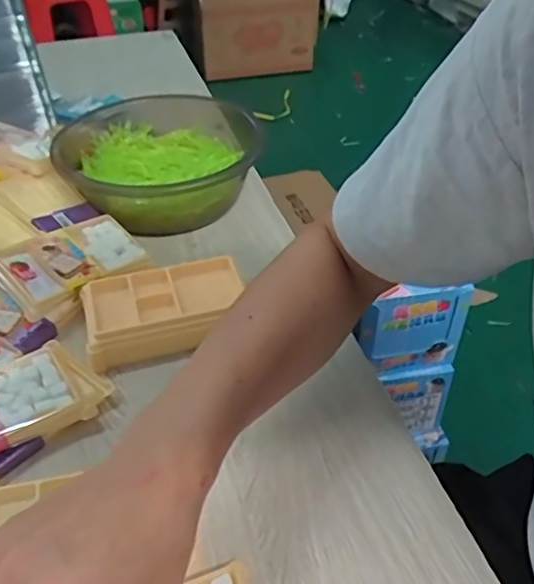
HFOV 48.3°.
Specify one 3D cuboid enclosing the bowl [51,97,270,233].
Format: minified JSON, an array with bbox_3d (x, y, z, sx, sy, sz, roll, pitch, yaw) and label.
[{"bbox_3d":[-0.114,-0.139,0.647,0.218,0.072,0.211,0,39,0],"label":"bowl"}]

